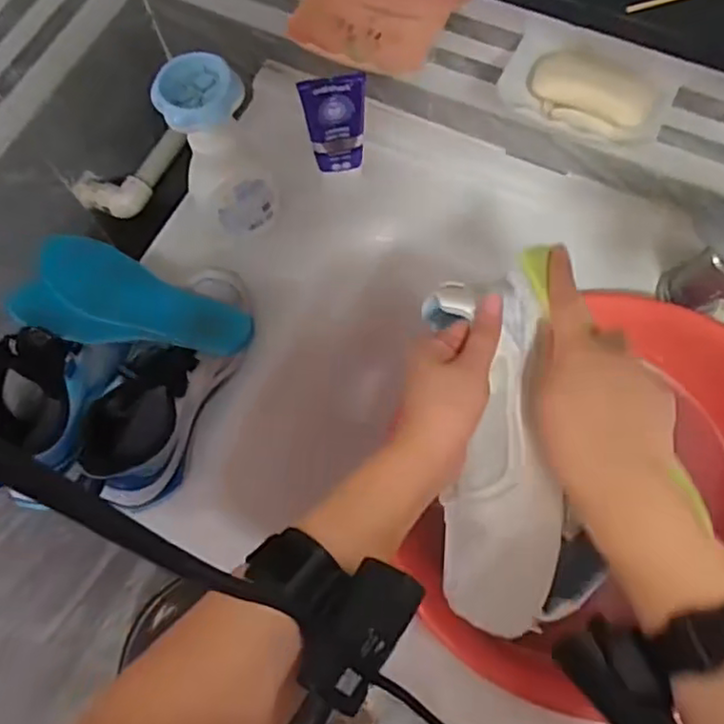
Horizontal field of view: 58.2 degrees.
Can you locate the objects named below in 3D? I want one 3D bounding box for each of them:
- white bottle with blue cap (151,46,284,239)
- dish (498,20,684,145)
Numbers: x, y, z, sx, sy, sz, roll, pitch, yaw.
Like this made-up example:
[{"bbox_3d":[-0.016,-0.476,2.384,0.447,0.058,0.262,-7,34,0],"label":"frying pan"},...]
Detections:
[{"bbox_3d":[-0.125,-0.185,0.594,0.078,0.176,0.073,-19,70,-4],"label":"white bottle with blue cap"},{"bbox_3d":[0.176,-0.217,0.510,0.126,0.026,0.078,24,73,11],"label":"dish"}]

